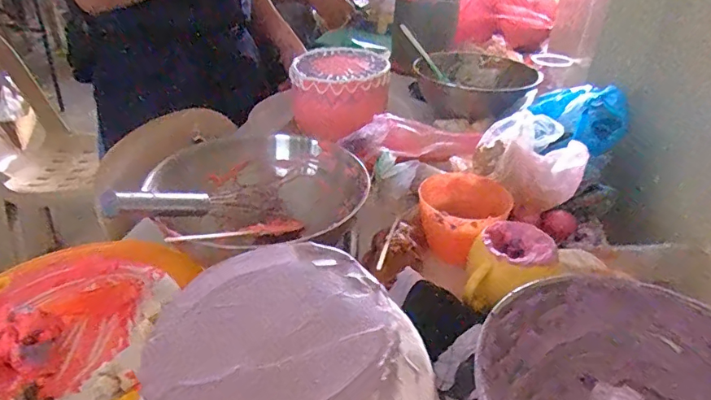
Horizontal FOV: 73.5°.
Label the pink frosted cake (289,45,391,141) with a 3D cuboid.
[{"bbox_3d":[-0.024,-0.198,0.862,0.165,0.101,0.172,6,32,5],"label":"pink frosted cake"}]

